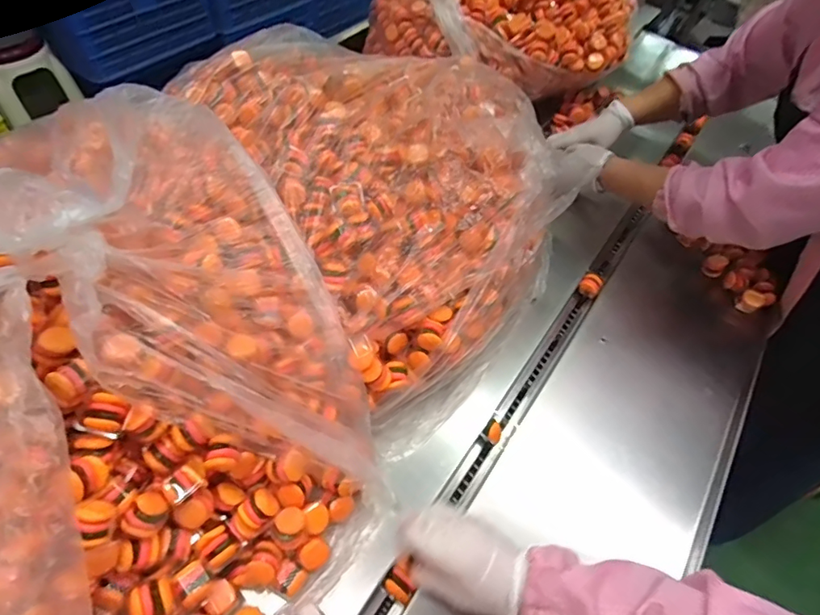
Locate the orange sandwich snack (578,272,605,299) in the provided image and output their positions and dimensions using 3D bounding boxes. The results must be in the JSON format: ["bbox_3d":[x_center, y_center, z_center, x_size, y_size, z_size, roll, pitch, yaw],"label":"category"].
[{"bbox_3d":[0.291,-0.038,0.768,0.032,0.027,0.032,31,56,16],"label":"orange sandwich snack"}]

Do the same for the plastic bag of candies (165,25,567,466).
[{"bbox_3d":[-0.018,-0.192,0.714,0.417,0.212,0.613,-27,60,-23],"label":"plastic bag of candies"}]

